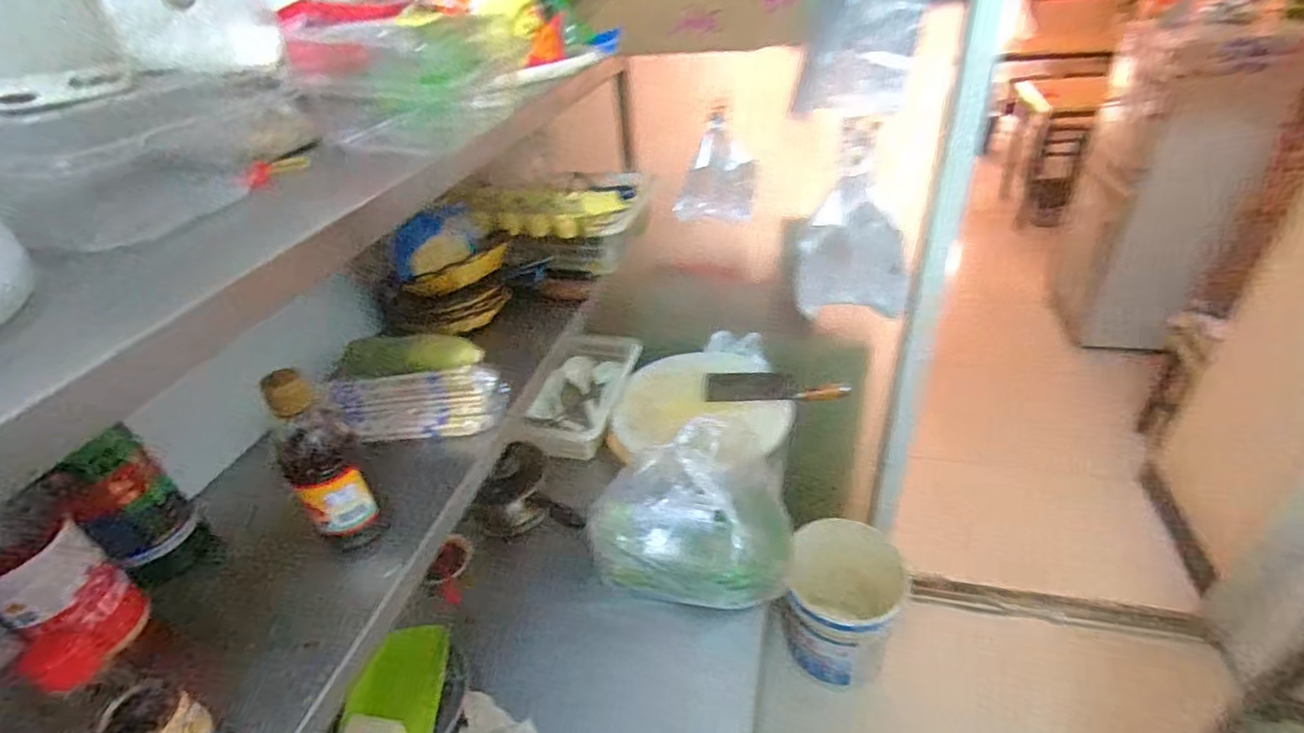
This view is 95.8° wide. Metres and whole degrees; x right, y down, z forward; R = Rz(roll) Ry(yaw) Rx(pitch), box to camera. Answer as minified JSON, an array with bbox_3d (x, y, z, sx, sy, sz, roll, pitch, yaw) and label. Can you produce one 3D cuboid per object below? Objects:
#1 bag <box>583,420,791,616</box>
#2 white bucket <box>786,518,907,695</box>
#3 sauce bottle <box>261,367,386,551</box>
[{"bbox_3d":[0.057,0.195,0.965,0.334,0.209,0.275,1,37,12],"label":"bag"},{"bbox_3d":[0.484,0.602,1.496,0.268,0.319,0.255,-5,36,3],"label":"white bucket"},{"bbox_3d":[-0.305,0.092,0.548,0.062,0.189,0.057,-28,41,-26],"label":"sauce bottle"}]

